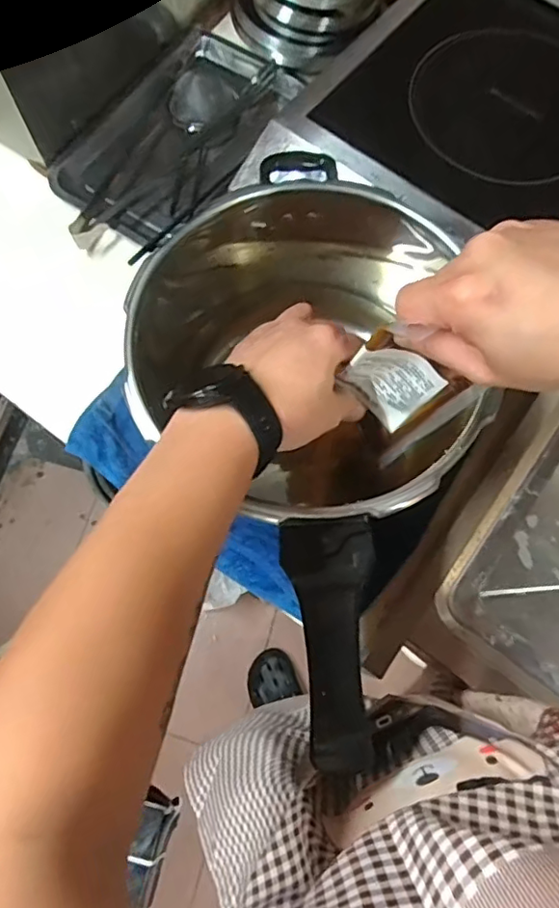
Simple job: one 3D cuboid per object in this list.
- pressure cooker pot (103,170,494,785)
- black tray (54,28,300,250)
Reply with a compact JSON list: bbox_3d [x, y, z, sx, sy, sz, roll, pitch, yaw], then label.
[{"bbox_3d":[0.019,-0.009,0.501,0.244,0.195,0.461,-7,72,-3],"label":"pressure cooker pot"},{"bbox_3d":[-0.127,-0.398,0.705,0.178,0.031,0.313,30,75,9],"label":"black tray"}]

